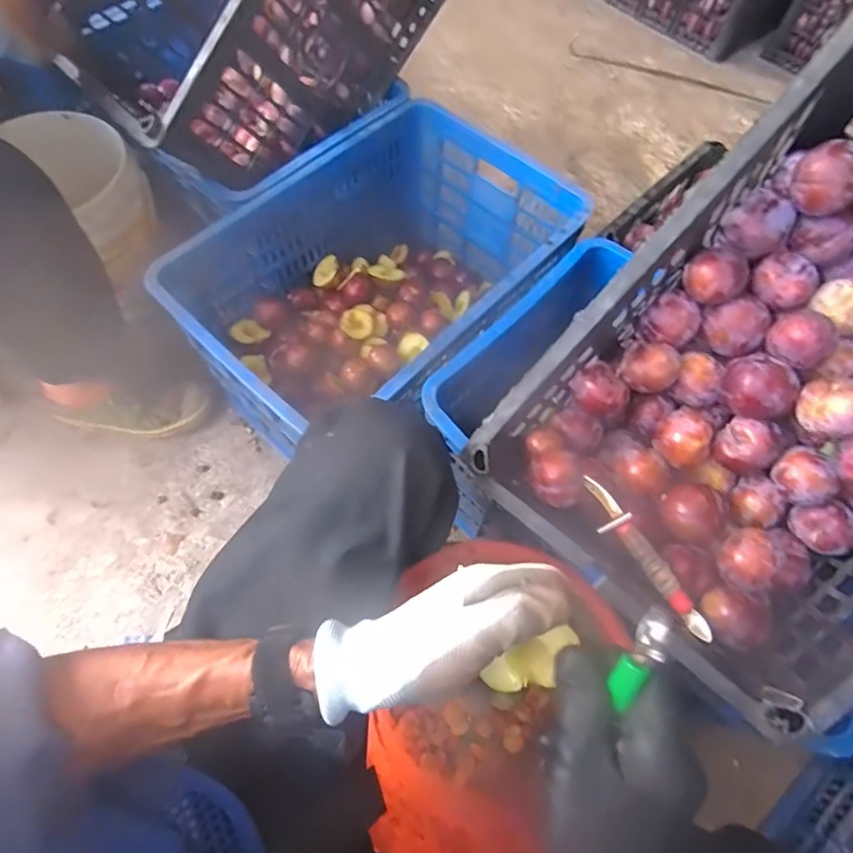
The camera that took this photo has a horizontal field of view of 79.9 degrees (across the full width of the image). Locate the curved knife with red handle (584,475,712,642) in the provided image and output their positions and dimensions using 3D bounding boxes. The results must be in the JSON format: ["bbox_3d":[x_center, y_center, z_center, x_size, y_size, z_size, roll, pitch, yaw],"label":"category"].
[{"bbox_3d":[0.210,0.124,0.497,0.028,0.017,0.173,-28,69,-14],"label":"curved knife with red handle"}]

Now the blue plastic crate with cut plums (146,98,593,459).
[{"bbox_3d":[-0.066,-0.214,0.805,0.386,0.264,0.538,40,70,15],"label":"blue plastic crate with cut plums"}]

